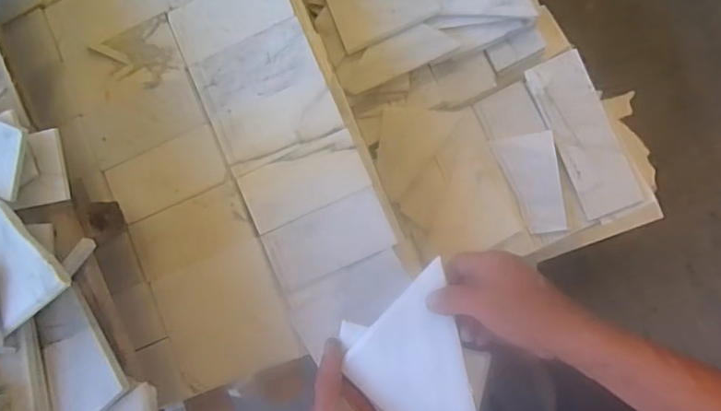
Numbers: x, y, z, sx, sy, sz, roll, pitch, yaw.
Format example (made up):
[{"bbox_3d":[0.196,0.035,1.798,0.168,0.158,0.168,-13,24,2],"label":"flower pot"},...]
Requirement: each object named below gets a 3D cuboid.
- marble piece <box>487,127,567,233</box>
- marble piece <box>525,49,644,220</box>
[{"bbox_3d":[0.239,-0.031,0.724,0.076,0.014,0.138,-10,89,10],"label":"marble piece"},{"bbox_3d":[0.305,-0.098,0.707,0.076,0.013,0.221,-23,87,9],"label":"marble piece"}]

